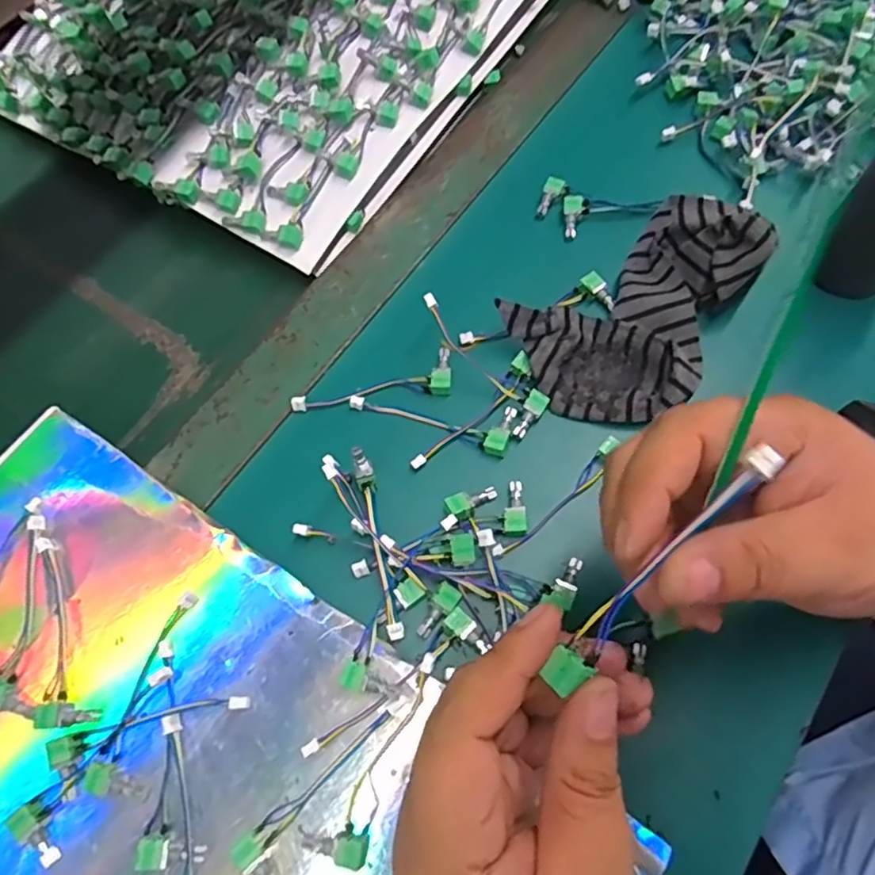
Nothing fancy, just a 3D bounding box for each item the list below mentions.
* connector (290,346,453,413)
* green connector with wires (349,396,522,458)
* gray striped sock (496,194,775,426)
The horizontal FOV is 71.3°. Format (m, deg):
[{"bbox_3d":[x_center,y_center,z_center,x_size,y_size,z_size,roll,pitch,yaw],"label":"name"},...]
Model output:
[{"bbox_3d":[-0.038,-0.034,0.355,0.093,0.008,0.028,-7,69,0],"label":"connector"},{"bbox_3d":[-0.004,-0.008,0.341,0.093,0.011,0.028,5,69,4],"label":"green connector with wires"},{"bbox_3d":[0.129,-0.078,0.347,0.170,0.033,0.100,-33,69,-10],"label":"gray striped sock"}]

